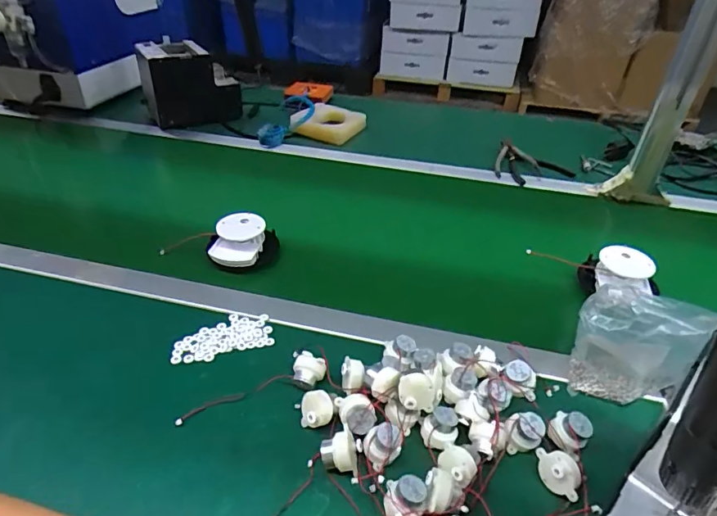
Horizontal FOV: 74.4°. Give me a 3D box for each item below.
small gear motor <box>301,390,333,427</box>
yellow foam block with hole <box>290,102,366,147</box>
[{"bbox_3d":[-0.040,0.143,0.448,0.029,0.026,0.031,-3,69,-7],"label":"small gear motor"},{"bbox_3d":[-0.064,-0.303,1.046,0.146,0.032,0.160,8,39,7],"label":"yellow foam block with hole"}]

